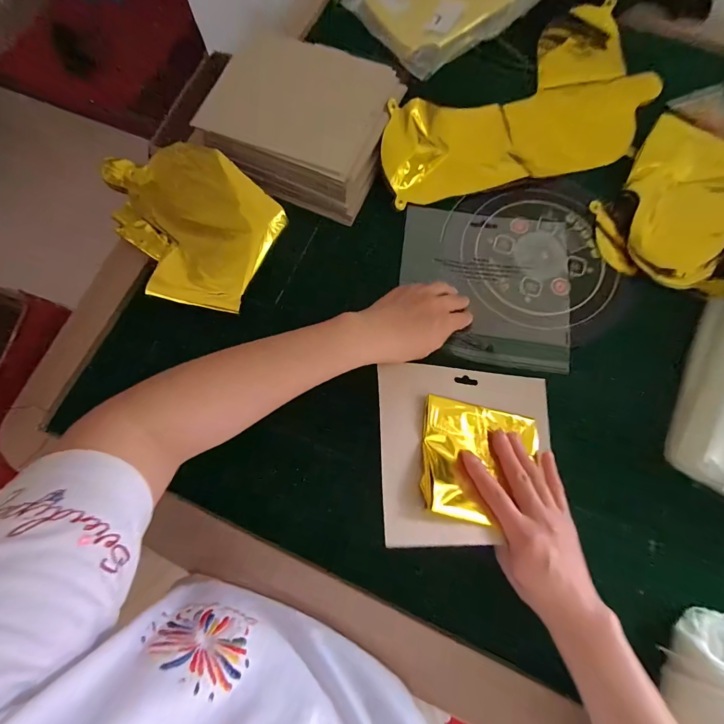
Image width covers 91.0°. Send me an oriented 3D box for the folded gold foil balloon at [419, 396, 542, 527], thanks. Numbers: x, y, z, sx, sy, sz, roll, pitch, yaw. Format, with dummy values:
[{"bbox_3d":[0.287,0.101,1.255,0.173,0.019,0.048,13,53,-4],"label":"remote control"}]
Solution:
[{"bbox_3d":[0.117,0.093,0.334,0.128,0.018,0.109,18,64,-15],"label":"folded gold foil balloon"}]

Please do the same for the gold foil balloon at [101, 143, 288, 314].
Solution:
[{"bbox_3d":[-0.209,-0.160,0.406,0.206,0.042,0.171,22,76,6],"label":"gold foil balloon"}]

